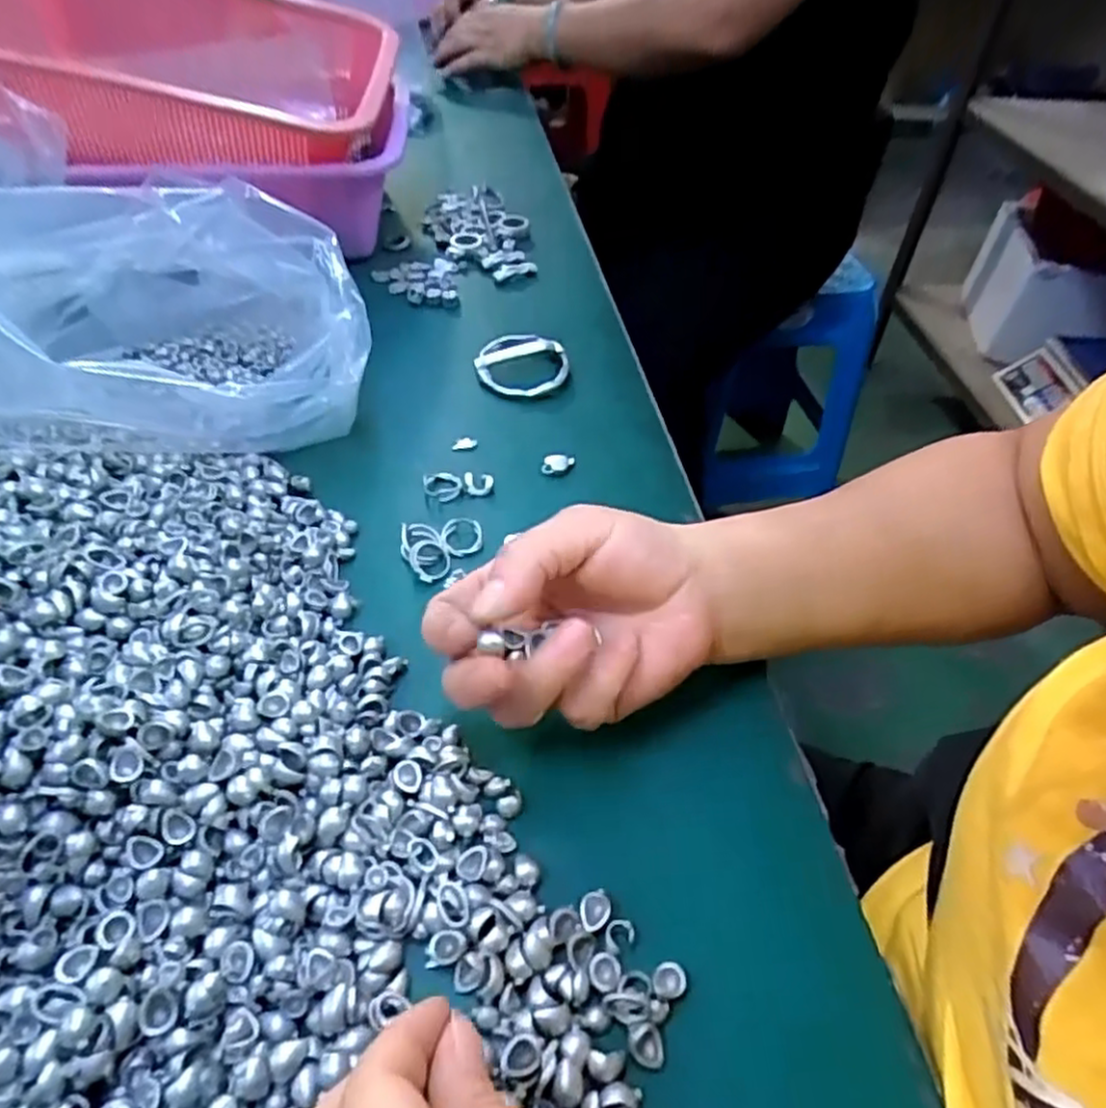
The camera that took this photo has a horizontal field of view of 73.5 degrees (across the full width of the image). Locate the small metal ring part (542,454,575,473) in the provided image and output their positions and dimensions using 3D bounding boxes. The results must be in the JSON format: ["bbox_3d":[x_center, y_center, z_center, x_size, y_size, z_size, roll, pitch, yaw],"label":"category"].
[{"bbox_3d":[0.003,-0.051,0.415,0.018,0.007,0.008,-3,47,-8],"label":"small metal ring part"}]

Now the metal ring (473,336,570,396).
[{"bbox_3d":[-0.020,-0.121,0.472,0.058,0.015,0.057,1,47,-1],"label":"metal ring"}]

